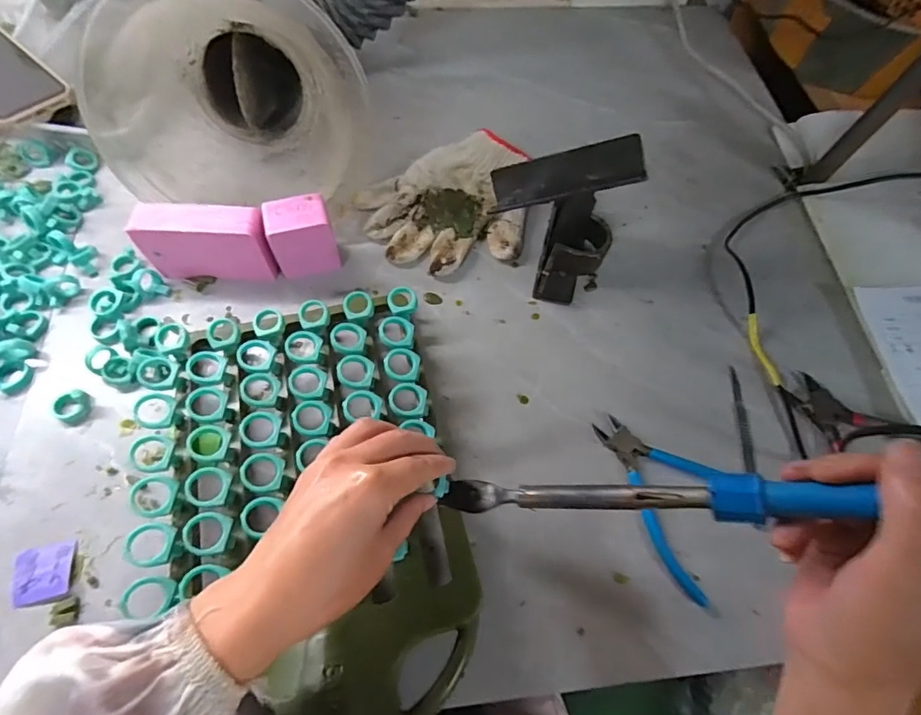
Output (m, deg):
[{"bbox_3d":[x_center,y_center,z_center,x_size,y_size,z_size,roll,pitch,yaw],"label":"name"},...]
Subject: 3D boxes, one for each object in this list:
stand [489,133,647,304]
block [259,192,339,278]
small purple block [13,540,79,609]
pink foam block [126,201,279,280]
[{"bbox_3d":[0.090,-0.125,0.467,0.118,0.116,0.099,5,64,-1],"label":"stand"},{"bbox_3d":[-0.145,-0.110,0.470,0.054,0.069,0.033,-14,65,-10],"label":"block"},{"bbox_3d":[-0.297,0.154,0.364,0.037,0.005,0.038,-11,65,-9],"label":"small purple block"},{"bbox_3d":[-0.229,-0.104,0.467,0.112,0.068,0.042,3,64,-2],"label":"pink foam block"}]

